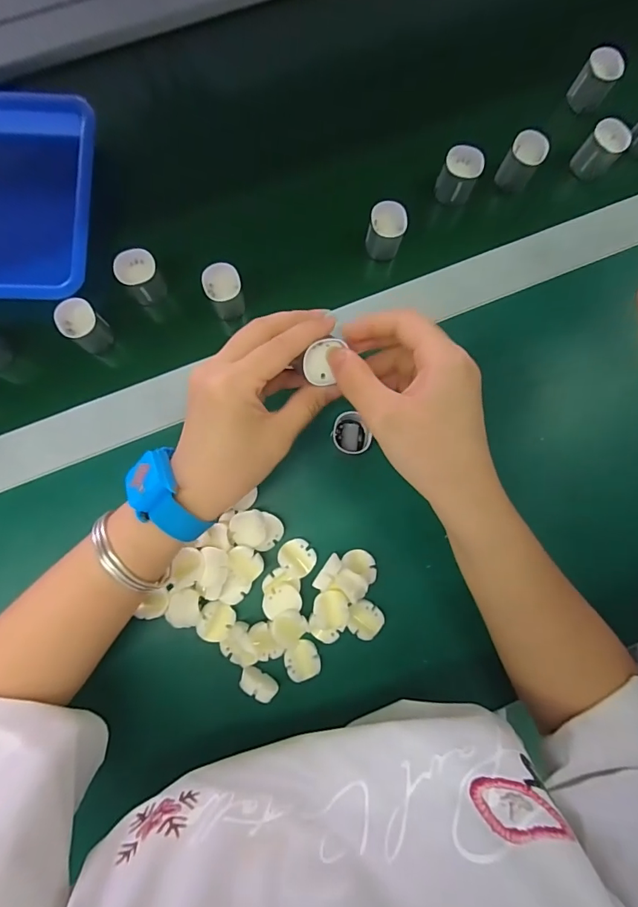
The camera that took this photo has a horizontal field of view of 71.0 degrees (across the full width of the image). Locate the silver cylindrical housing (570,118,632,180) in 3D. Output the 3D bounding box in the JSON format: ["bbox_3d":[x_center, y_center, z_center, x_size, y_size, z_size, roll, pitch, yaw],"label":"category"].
[{"bbox_3d":[0.241,-0.259,0.385,0.029,0.041,0.035,39,88,2],"label":"silver cylindrical housing"}]

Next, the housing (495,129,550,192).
[{"bbox_3d":[0.171,-0.246,0.385,0.027,0.047,0.030,34,88,2],"label":"housing"}]

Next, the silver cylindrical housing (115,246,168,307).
[{"bbox_3d":[-0.138,-0.139,0.356,0.030,0.046,0.027,-38,88,-2],"label":"silver cylindrical housing"}]

